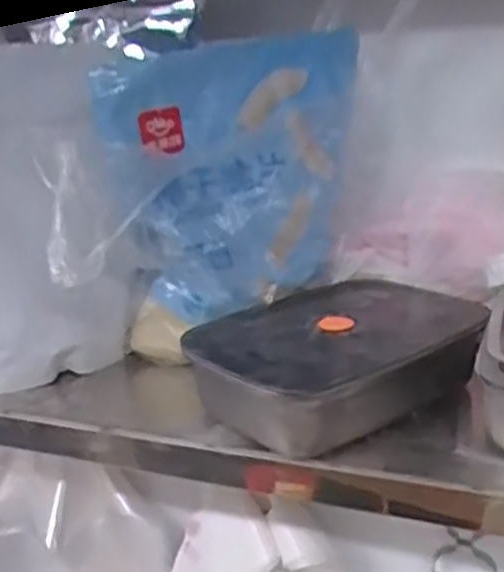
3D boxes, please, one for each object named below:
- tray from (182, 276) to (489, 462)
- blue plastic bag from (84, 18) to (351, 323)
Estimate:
[{"bbox_3d":[0.056,0.048,0.503,0.185,0.053,0.128,-14,21,-33],"label":"tray"},{"bbox_3d":[-0.009,-0.076,0.532,0.187,0.173,0.059,-12,20,-27],"label":"blue plastic bag"}]

